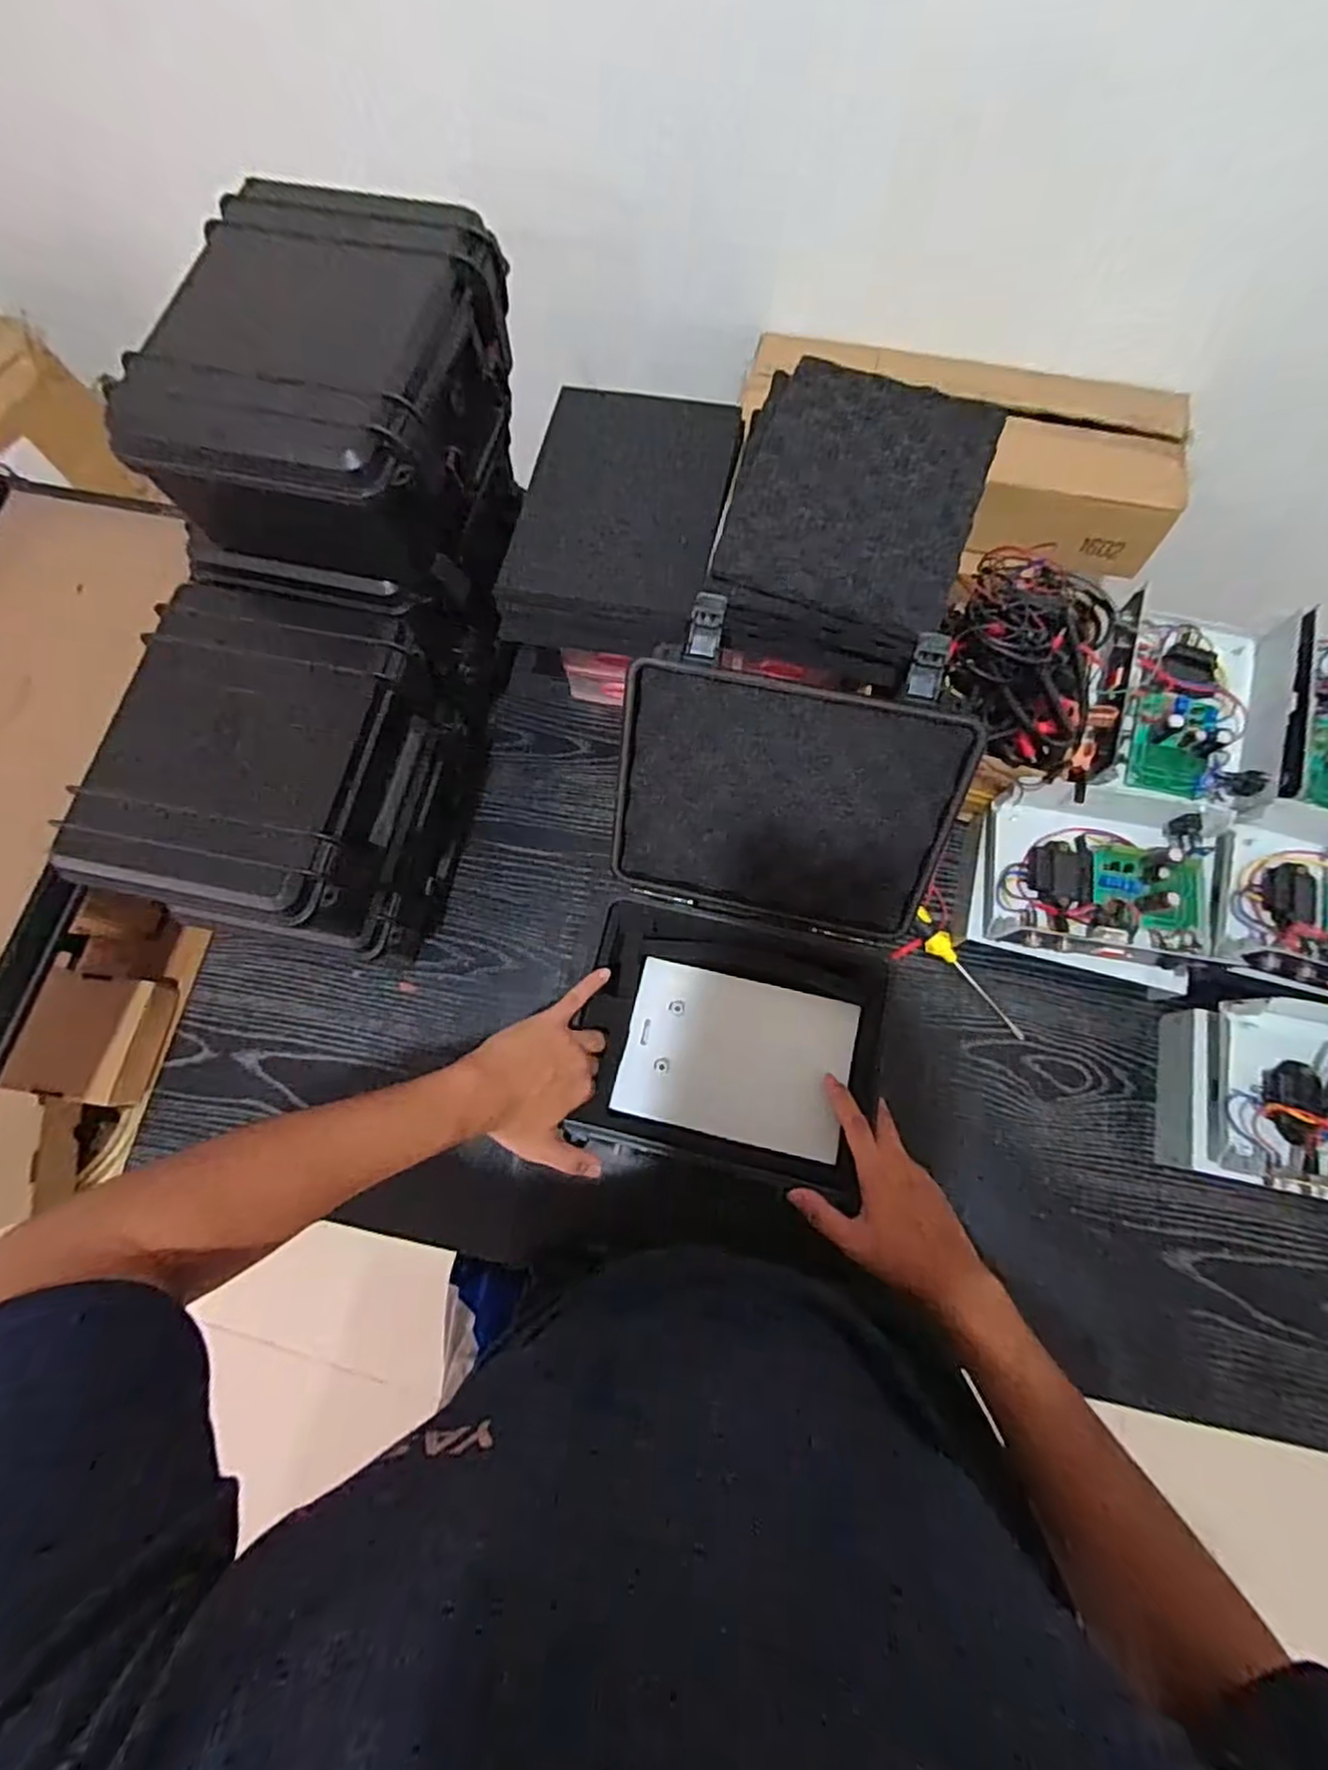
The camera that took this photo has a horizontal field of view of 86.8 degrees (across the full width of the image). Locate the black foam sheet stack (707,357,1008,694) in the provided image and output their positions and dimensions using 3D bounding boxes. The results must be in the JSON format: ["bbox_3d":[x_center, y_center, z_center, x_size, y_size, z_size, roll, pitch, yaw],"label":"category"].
[{"bbox_3d":[0.164,-0.327,0.641,0.209,0.072,0.280,19,75,7],"label":"black foam sheet stack"}]

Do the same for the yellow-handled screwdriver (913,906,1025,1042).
[{"bbox_3d":[0.303,0.092,0.706,0.025,0.022,0.157,-34,75,-8],"label":"yellow-handled screwdriver"}]

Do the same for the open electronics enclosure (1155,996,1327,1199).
[{"bbox_3d":[0.581,0.193,0.627,0.210,0.106,0.168,11,74,5],"label":"open electronics enclosure"}]

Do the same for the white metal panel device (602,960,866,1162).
[{"bbox_3d":[0.067,0.157,0.643,0.201,0.015,0.141,12,74,6],"label":"white metal panel device"}]

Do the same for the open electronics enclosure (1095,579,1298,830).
[{"bbox_3d":[0.522,-0.175,0.698,0.174,0.060,0.223,14,74,6],"label":"open electronics enclosure"}]

